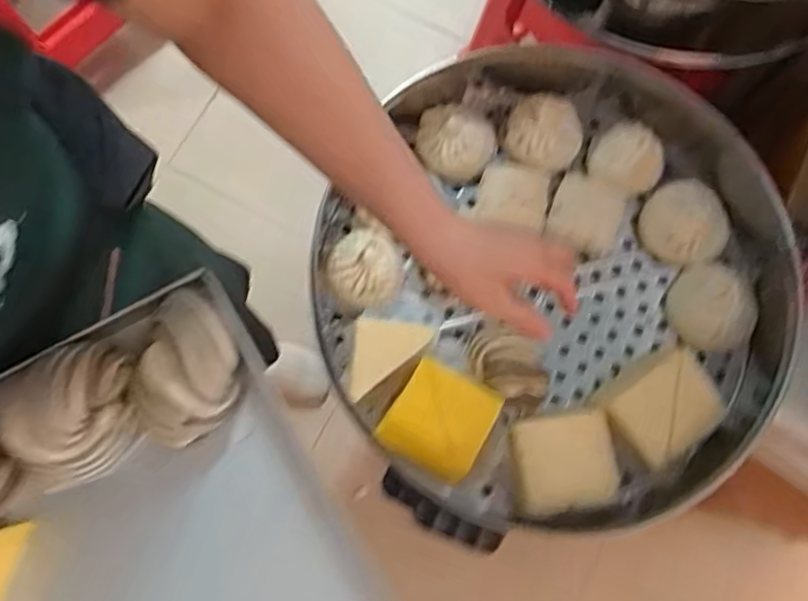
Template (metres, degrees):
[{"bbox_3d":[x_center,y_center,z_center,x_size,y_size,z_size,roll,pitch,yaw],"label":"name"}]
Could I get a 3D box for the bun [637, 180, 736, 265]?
[{"bbox_3d":[0.334,-0.094,0.710,0.102,0.046,0.095,0,79,0],"label":"bun"}]

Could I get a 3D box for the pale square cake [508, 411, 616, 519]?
[{"bbox_3d":[0.172,0.172,0.647,0.104,0.029,0.100,-7,79,-1],"label":"pale square cake"}]

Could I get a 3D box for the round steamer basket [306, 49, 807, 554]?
[{"bbox_3d":[0.166,-0.025,0.691,0.526,0.086,0.532,0,79,0],"label":"round steamer basket"}]

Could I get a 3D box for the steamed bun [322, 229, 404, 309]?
[{"bbox_3d":[-0.041,-0.037,0.687,0.089,0.046,0.085,0,79,0],"label":"steamed bun"}]

